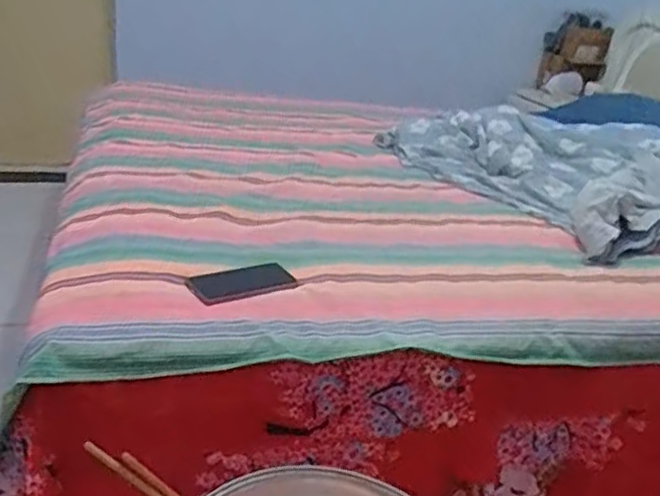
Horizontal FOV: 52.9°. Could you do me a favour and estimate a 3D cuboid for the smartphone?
[{"bbox_3d":[-0.132,0.050,1.025,0.165,0.009,0.075,-10,27,-35],"label":"smartphone"}]

